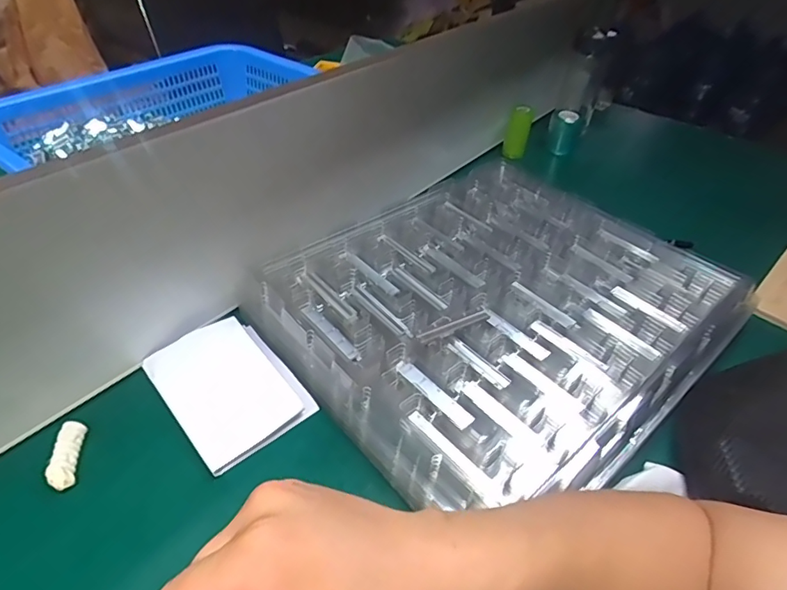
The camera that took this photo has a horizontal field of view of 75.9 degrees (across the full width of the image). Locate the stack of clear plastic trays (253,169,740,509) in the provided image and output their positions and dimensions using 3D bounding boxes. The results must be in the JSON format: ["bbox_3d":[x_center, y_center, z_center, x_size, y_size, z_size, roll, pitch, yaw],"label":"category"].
[{"bbox_3d":[0.117,0.008,0.558,0.441,0.054,0.384,-29,52,-31],"label":"stack of clear plastic trays"}]

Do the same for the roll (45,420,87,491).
[{"bbox_3d":[-0.278,0.135,0.429,0.019,0.013,0.059,-6,43,-11],"label":"roll"}]

